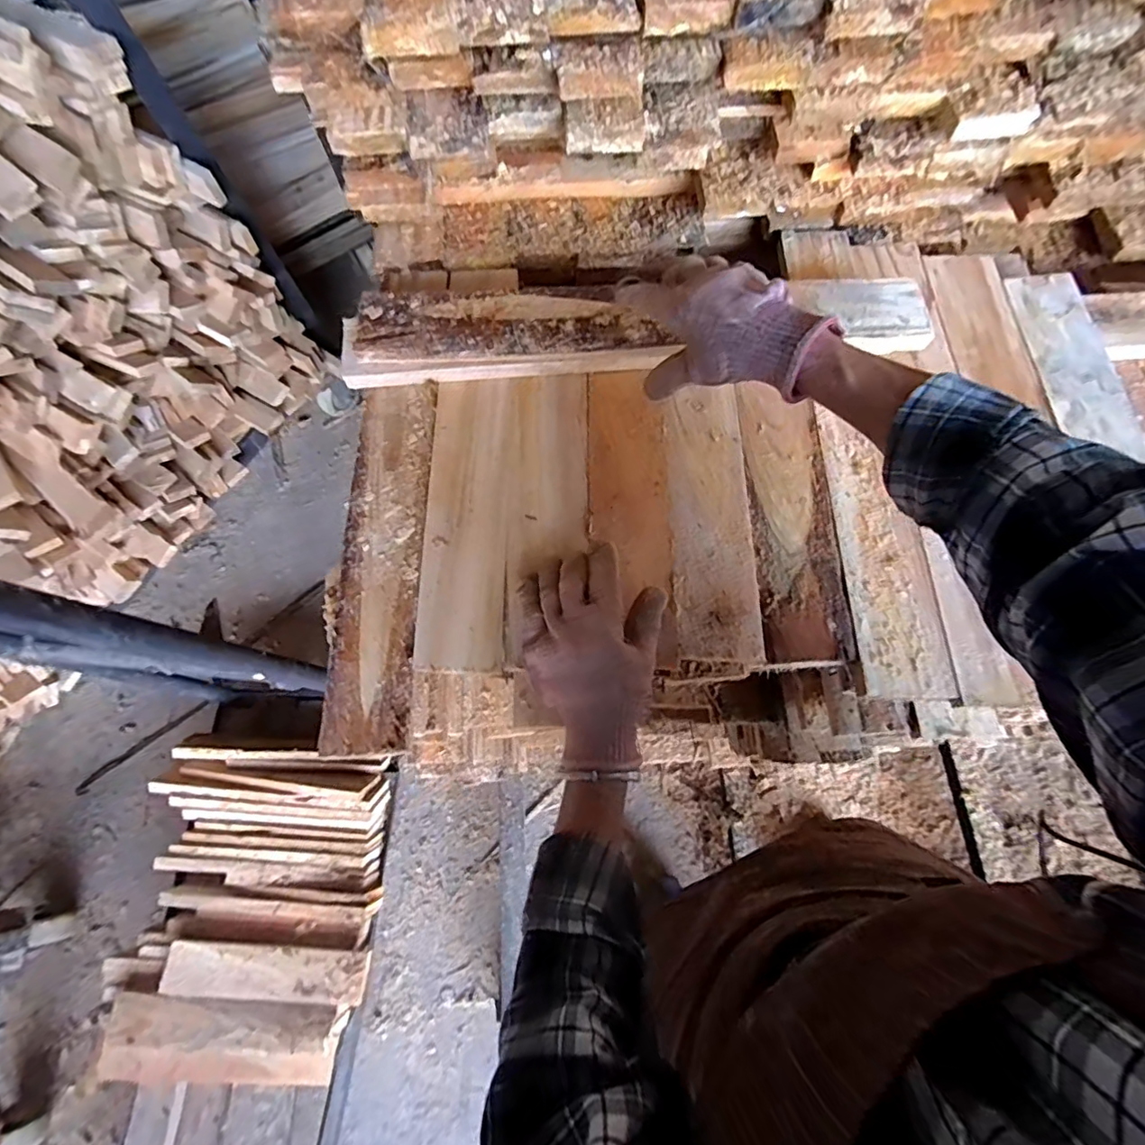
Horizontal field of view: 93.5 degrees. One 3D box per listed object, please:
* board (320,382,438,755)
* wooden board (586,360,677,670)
[{"bbox_3d":[-0.174,-0.020,0.479,0.082,0.011,0.338,-1,71,1],"label":"board"},{"bbox_3d":[0.058,-0.061,0.485,0.079,0.009,0.283,-6,70,0],"label":"wooden board"}]

